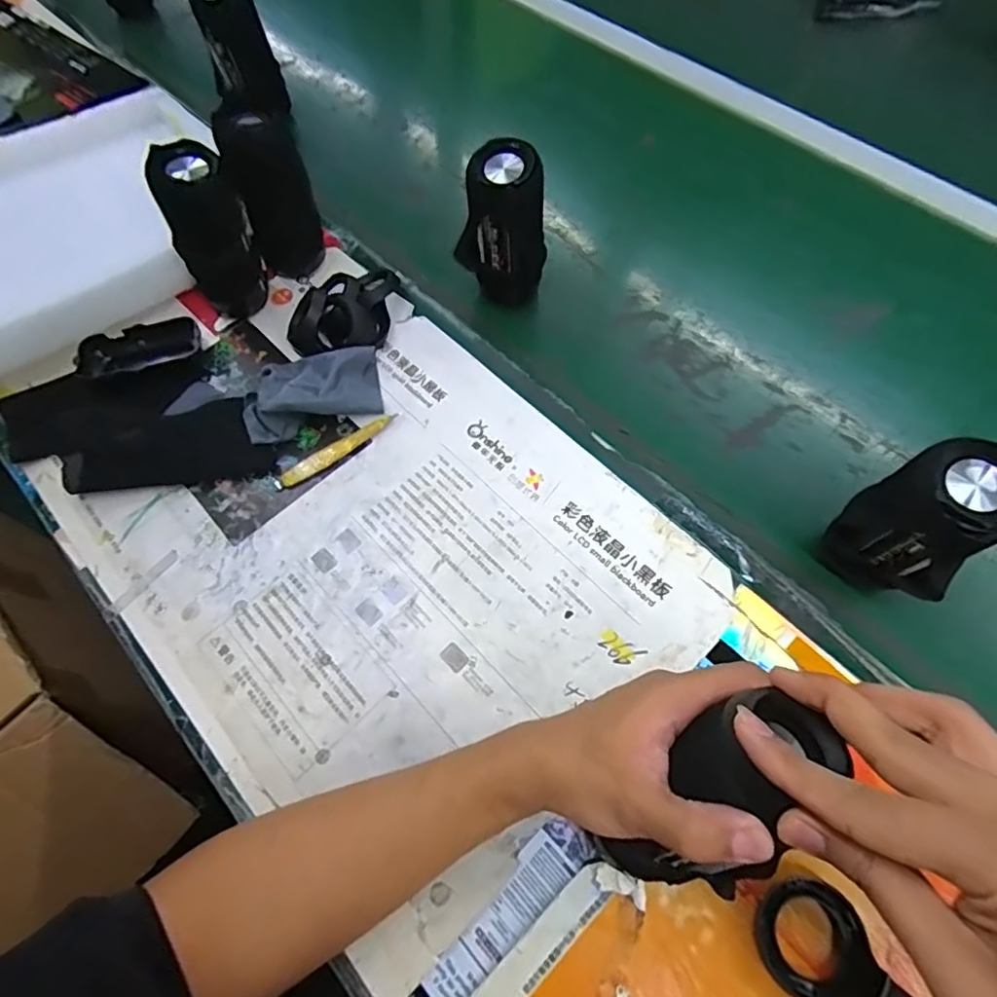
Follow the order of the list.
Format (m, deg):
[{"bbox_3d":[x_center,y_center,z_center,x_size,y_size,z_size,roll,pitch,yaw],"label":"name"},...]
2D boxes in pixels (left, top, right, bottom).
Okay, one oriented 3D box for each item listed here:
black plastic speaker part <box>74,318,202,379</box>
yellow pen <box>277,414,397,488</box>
[{"bbox_3d":[-0.341,-0.145,0.540,0.110,0.021,0.041,-19,65,-7],"label":"black plastic speaker part"},{"bbox_3d":[-0.143,-0.044,0.502,0.117,0.014,0.018,-33,68,-13],"label":"yellow pen"}]

